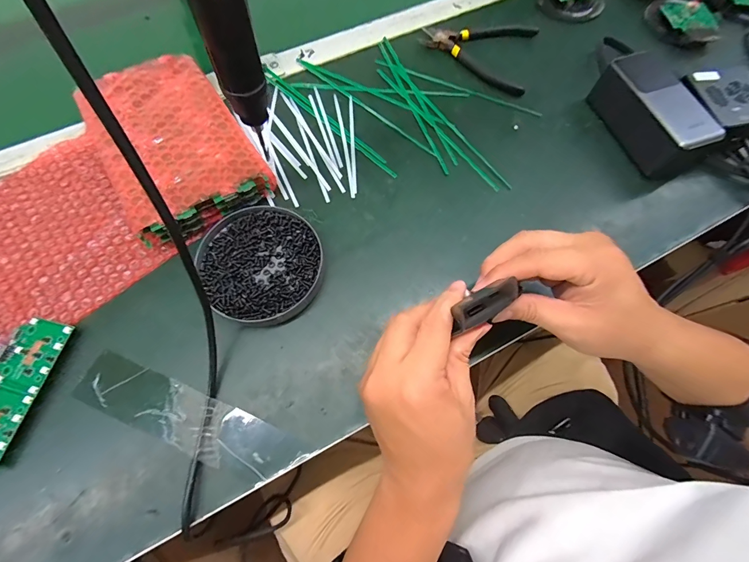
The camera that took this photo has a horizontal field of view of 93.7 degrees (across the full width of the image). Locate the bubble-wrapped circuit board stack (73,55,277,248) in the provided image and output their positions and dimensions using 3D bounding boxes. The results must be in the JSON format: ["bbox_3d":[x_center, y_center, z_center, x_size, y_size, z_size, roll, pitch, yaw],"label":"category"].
[{"bbox_3d":[-0.210,-0.144,0.366,0.131,0.040,0.204,-32,72,-13],"label":"bubble-wrapped circuit board stack"}]

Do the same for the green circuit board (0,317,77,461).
[{"bbox_3d":[-0.304,0.088,0.291,0.059,0.008,0.115,11,68,4],"label":"green circuit board"}]

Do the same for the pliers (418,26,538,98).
[{"bbox_3d":[0.127,-0.294,0.443,0.138,0.009,0.118,15,69,5],"label":"pliers"}]

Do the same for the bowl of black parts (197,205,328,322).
[{"bbox_3d":[-0.106,-0.017,0.328,0.119,0.019,0.107,36,72,13],"label":"bowl of black parts"}]

